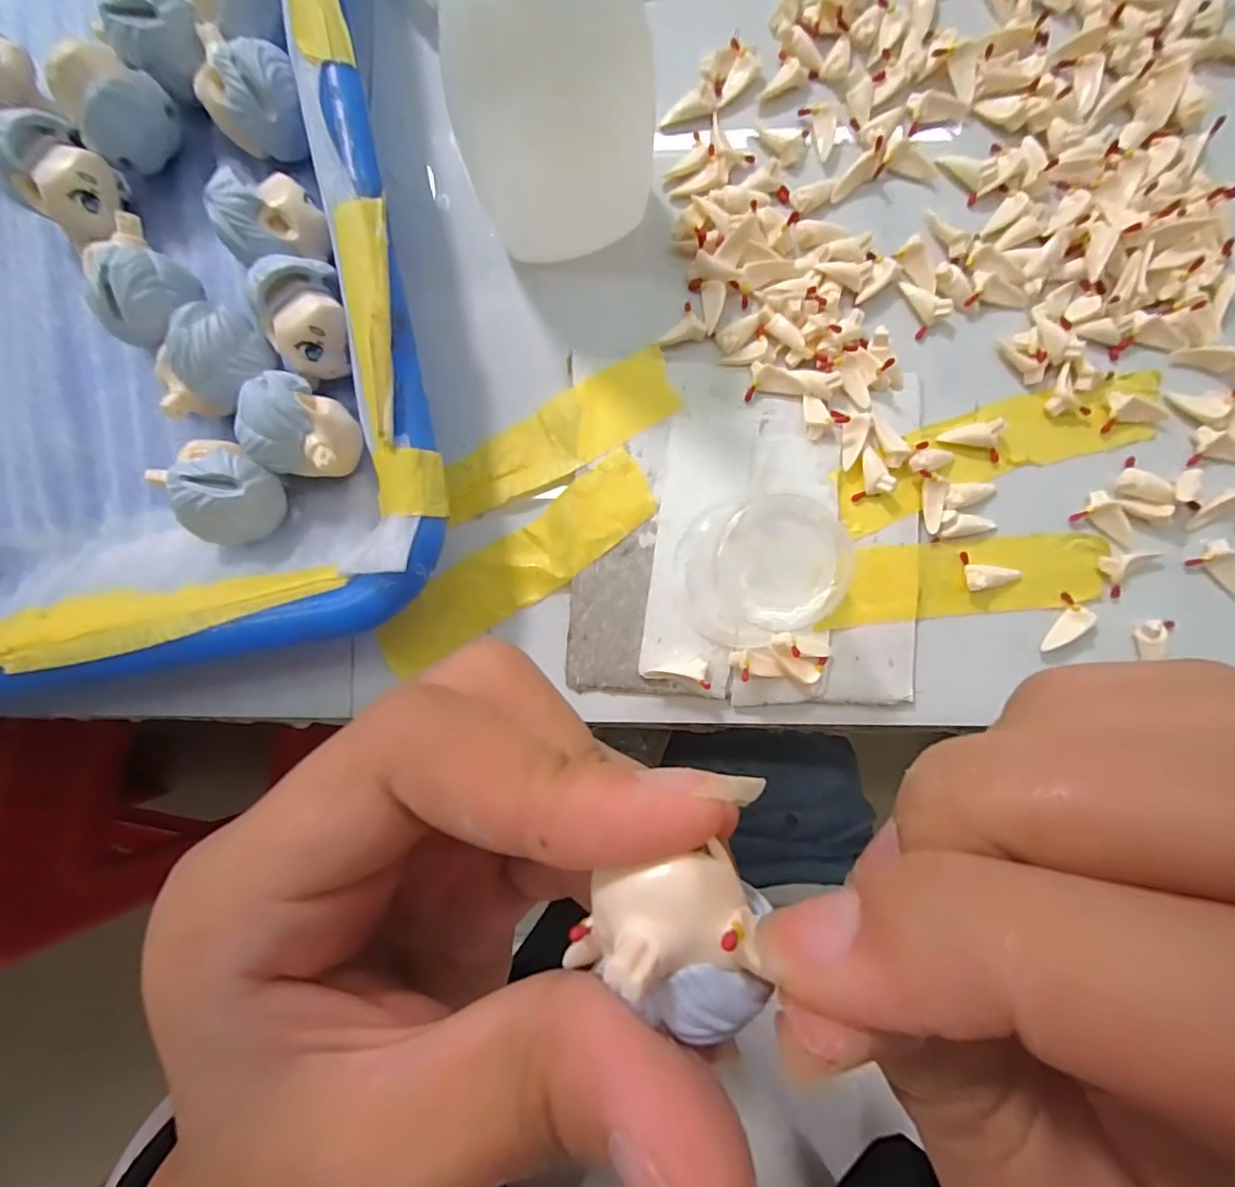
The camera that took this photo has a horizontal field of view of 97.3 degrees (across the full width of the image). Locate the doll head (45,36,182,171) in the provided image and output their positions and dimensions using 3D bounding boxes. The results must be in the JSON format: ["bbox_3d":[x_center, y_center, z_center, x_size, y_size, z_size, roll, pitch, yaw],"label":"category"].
[{"bbox_3d":[-0.128,-0.124,0.140,0.022,0.023,0.019,-42,87,-1],"label":"doll head"}]

